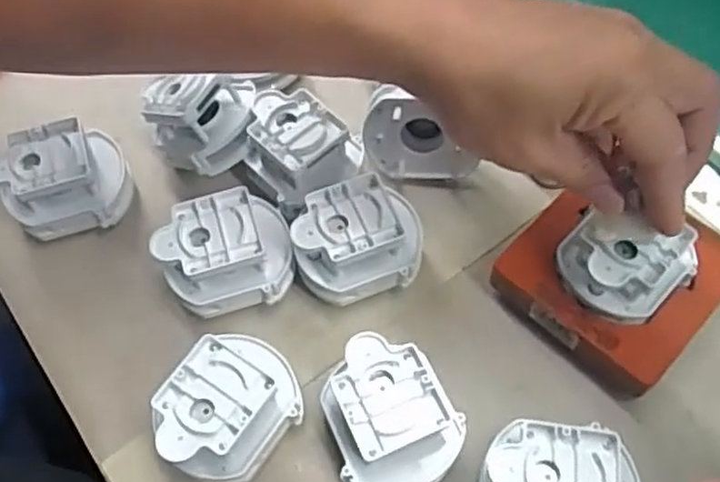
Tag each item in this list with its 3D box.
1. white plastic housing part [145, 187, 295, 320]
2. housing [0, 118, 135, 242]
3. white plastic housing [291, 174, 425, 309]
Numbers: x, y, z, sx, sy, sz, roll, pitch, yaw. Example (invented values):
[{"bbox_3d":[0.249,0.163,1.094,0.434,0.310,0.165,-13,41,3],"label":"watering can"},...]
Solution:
[{"bbox_3d":[-0.072,0.006,0.388,0.068,0.038,0.054,-14,60,-7],"label":"white plastic housing part"},{"bbox_3d":[-0.172,-0.033,0.421,0.069,0.054,0.054,-23,61,-12],"label":"housing"},{"bbox_3d":[-0.002,0.000,0.395,0.072,0.047,0.055,-15,60,-7],"label":"white plastic housing"}]

